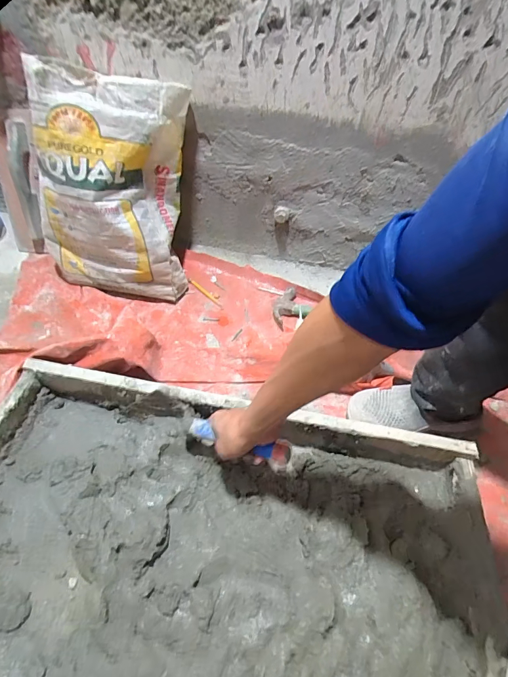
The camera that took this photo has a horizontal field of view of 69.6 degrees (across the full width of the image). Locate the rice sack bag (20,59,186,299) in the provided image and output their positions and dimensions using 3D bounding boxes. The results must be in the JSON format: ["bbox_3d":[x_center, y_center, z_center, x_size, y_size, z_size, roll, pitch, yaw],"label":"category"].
[{"bbox_3d":[-0.298,-0.317,0.793,0.295,0.408,0.232,9,49,1],"label":"rice sack bag"}]

